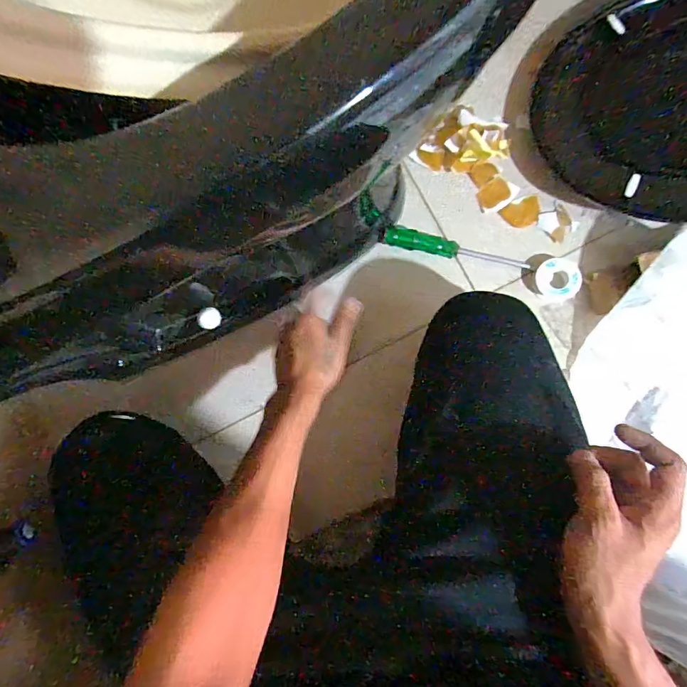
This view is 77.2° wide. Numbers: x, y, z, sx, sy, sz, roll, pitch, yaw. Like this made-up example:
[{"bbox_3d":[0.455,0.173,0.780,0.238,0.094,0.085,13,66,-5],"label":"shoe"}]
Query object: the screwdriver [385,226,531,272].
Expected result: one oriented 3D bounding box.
[{"bbox_3d":[0.146,-0.118,0.544,0.186,0.023,0.023,14,86,7],"label":"screwdriver"}]

